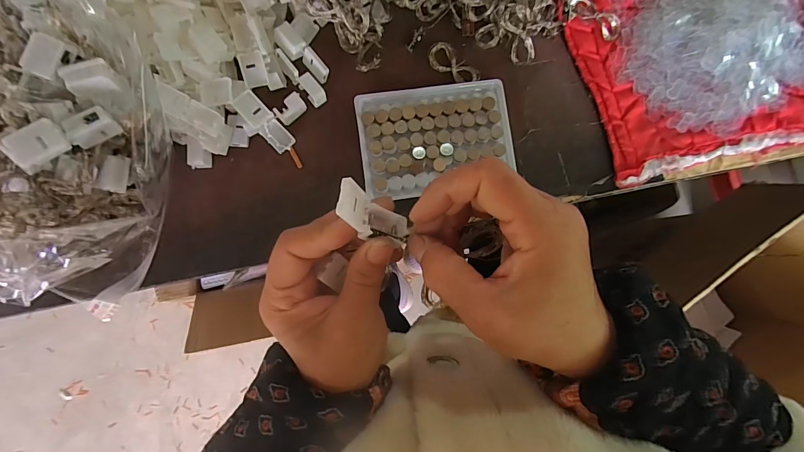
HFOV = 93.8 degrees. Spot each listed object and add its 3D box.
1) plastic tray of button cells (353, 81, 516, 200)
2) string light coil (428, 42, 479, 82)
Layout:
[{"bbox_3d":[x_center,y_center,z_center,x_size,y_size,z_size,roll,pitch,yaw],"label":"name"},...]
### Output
[{"bbox_3d":[0.028,-0.077,0.326,0.127,0.015,0.093,-8,86,-3],"label":"plastic tray of button cells"},{"bbox_3d":[0.046,-0.143,0.334,0.050,0.007,0.022,35,85,1],"label":"string light coil"}]

